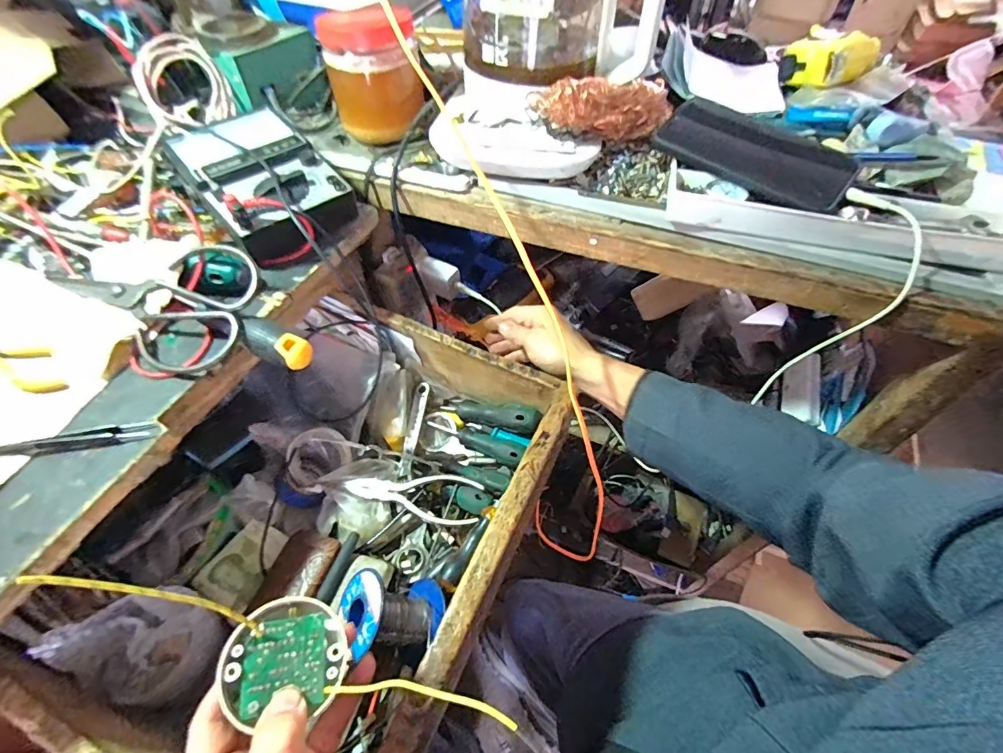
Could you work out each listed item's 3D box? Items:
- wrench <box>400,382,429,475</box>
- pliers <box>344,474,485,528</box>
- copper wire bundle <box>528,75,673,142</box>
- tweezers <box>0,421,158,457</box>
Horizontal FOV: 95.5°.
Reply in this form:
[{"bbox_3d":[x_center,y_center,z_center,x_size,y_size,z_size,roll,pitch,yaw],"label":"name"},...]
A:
[{"bbox_3d":[-0.095,0.055,0.494,0.012,0.009,0.102,7,67,5],"label":"wrench"},{"bbox_3d":[-0.085,0.114,0.443,0.129,0.013,0.046,9,54,7],"label":"pliers"},{"bbox_3d":[0.095,-0.249,0.422,0.129,0.044,0.033,-4,53,-3],"label":"copper wire bundle"},{"bbox_3d":[-0.285,0.042,0.301,0.096,0.016,0.014,-9,54,-7],"label":"tweezers"}]

